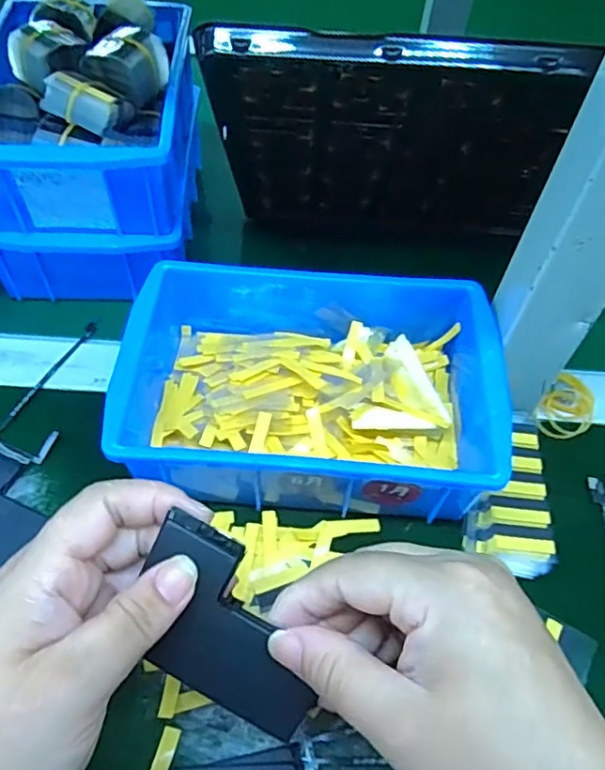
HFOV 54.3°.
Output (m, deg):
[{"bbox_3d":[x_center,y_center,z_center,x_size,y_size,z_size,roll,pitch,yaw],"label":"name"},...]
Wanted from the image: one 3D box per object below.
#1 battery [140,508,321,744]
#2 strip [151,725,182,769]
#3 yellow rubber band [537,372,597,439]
[{"bbox_3d":[-0.025,0.087,0.210,0.073,0.004,0.056,28,99,6],"label":"battery"},{"bbox_3d":[-0.061,0.165,0.255,0.008,0.004,0.030,14,54,7],"label":"strip"},{"bbox_3d":[0.170,0.013,0.377,0.032,0.006,0.047,23,56,13],"label":"yellow rubber band"}]

